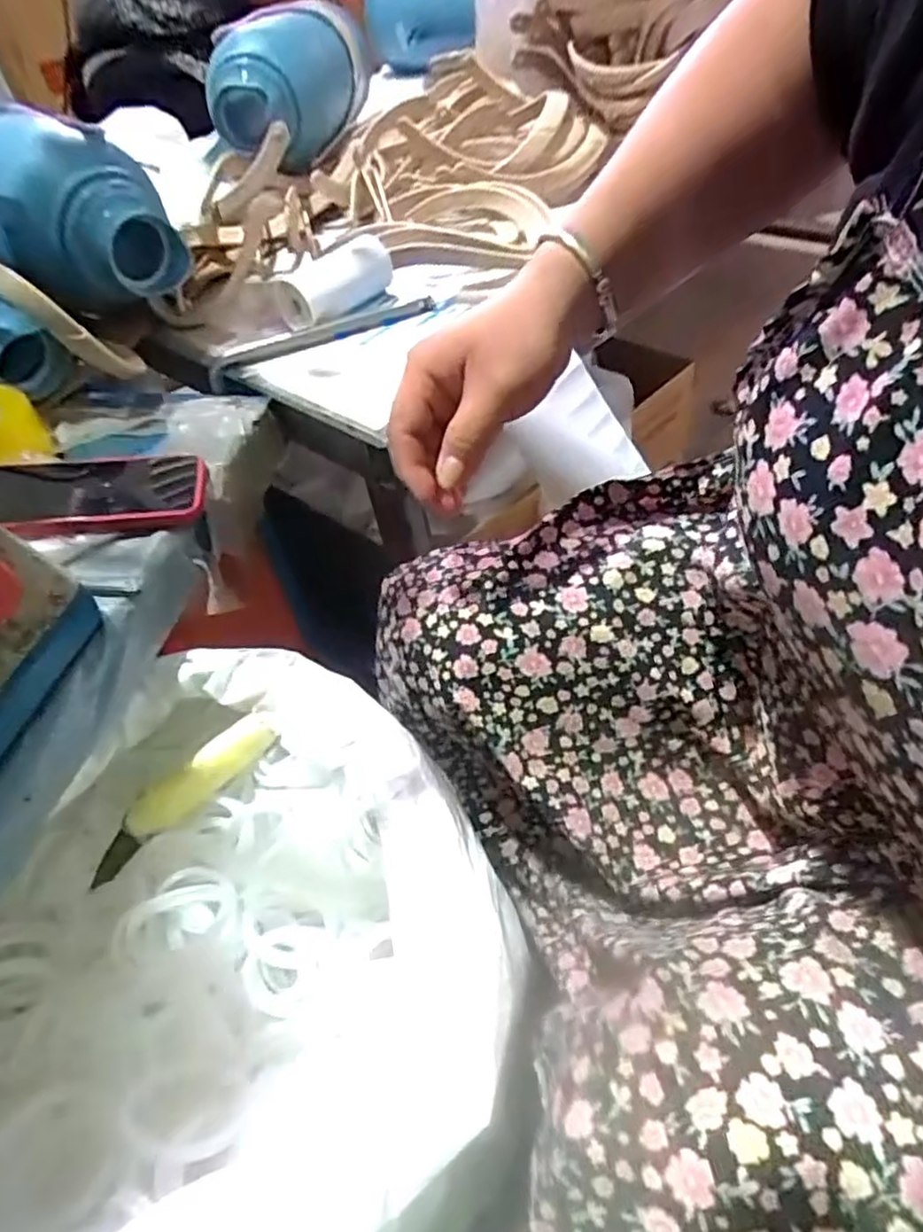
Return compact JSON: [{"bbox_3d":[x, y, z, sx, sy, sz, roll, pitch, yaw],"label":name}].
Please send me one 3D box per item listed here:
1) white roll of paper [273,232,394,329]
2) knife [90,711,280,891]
[{"bbox_3d":[-0.130,-0.337,0.701,0.060,0.049,0.120,27,57,28],"label":"white roll of paper"},{"bbox_3d":[-0.206,0.131,0.515,0.162,0.029,0.021,-42,55,-12],"label":"knife"}]

